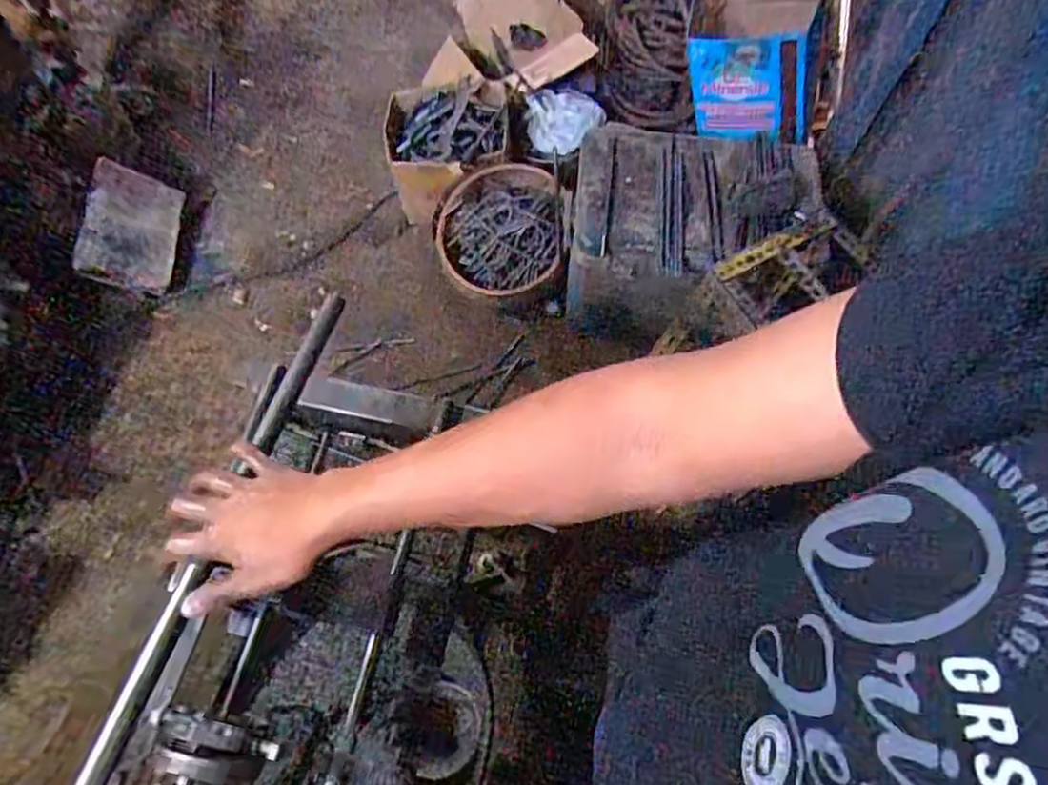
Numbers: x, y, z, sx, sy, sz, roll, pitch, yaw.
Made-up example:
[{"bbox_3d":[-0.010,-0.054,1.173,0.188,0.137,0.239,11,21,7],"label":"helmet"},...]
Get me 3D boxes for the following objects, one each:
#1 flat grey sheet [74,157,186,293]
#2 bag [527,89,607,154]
[{"bbox_3d":[-0.948,-0.398,1.624,0.194,0.020,0.291,14,69,-35],"label":"flat grey sheet"},{"bbox_3d":[0.101,-0.656,1.648,0.193,0.063,0.209,1,66,0],"label":"bag"}]

